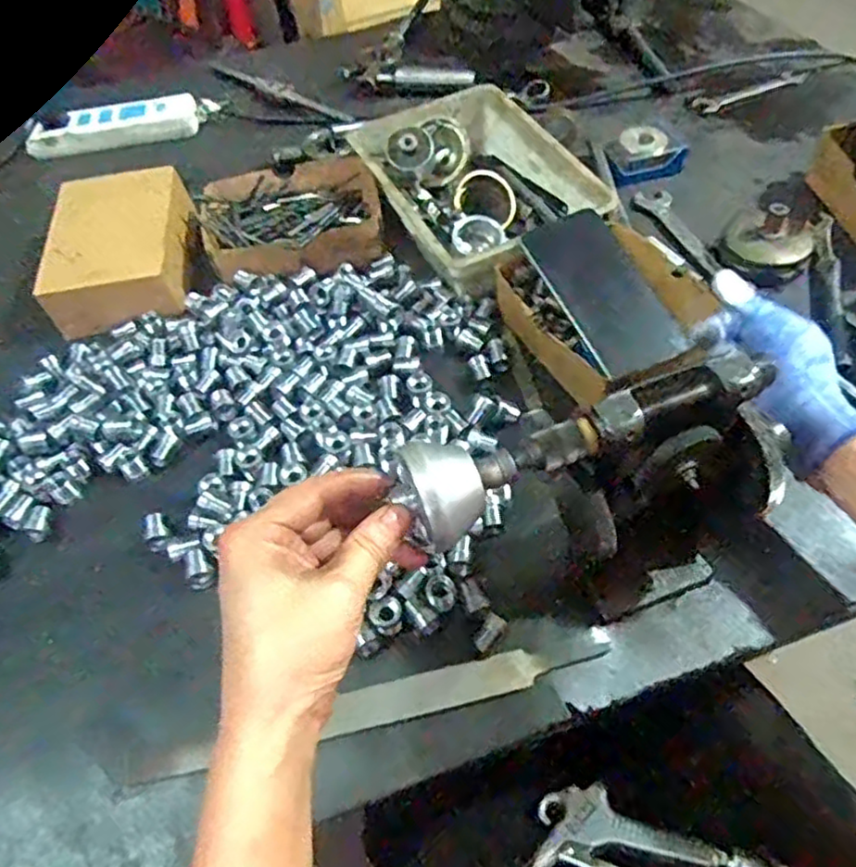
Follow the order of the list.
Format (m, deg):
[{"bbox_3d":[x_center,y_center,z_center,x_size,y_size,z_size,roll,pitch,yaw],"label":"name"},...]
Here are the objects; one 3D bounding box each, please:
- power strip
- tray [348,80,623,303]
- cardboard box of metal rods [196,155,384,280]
[{"bbox_3d":[-0.388,-0.377,0.836,0.204,0.032,0.047,-13,53,-4],"label":"power strip"},{"bbox_3d":[0.042,-0.247,0.675,0.170,0.066,0.263,-21,54,-10],"label":"tray"},{"bbox_3d":[-0.136,-0.220,0.687,0.178,0.036,0.153,-13,53,-4],"label":"cardboard box of metal rods"}]

